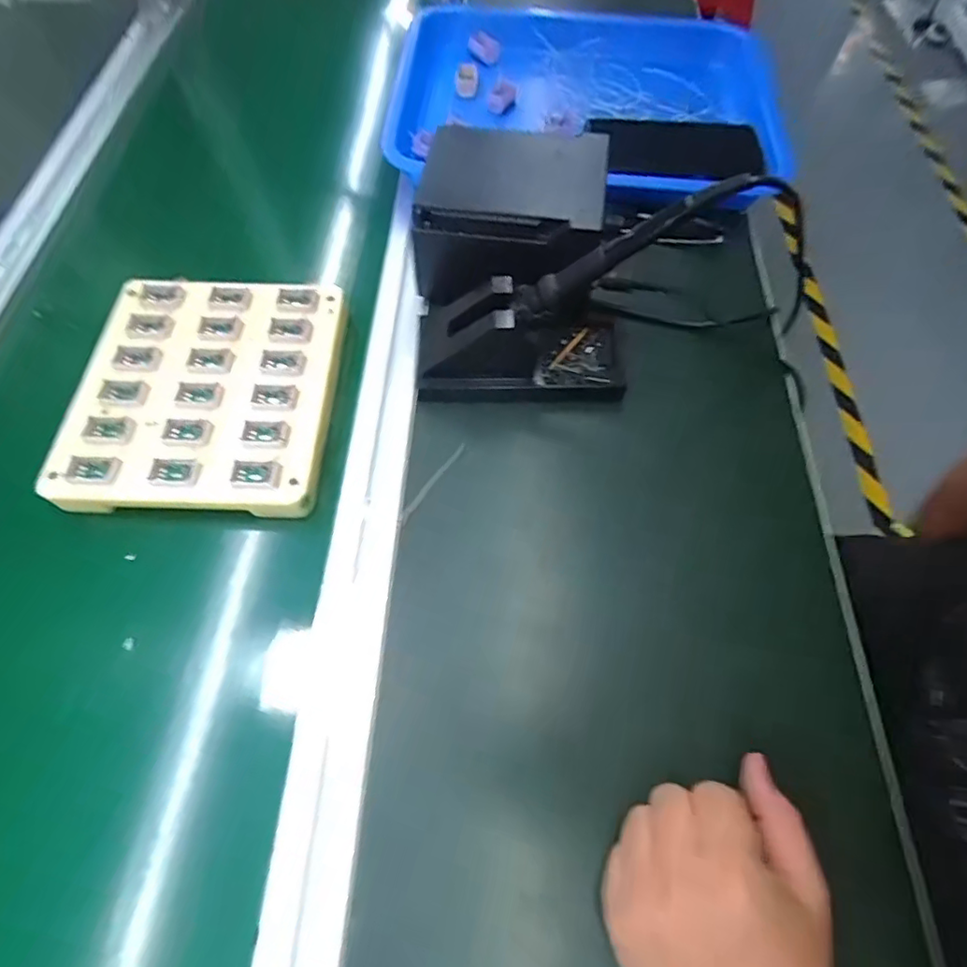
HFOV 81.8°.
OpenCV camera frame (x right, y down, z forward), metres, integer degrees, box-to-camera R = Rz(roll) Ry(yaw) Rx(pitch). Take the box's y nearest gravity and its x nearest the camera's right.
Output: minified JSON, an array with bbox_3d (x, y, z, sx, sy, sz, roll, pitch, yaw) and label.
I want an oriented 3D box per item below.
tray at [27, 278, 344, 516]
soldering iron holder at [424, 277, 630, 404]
[{"bbox_3d":[-0.205,-0.073,0.420,0.181,0.022,0.197,3,62,-1],"label":"tray"},{"bbox_3d":[0.032,-0.117,0.421,0.158,0.076,0.091,1,62,-2],"label":"soldering iron holder"}]

